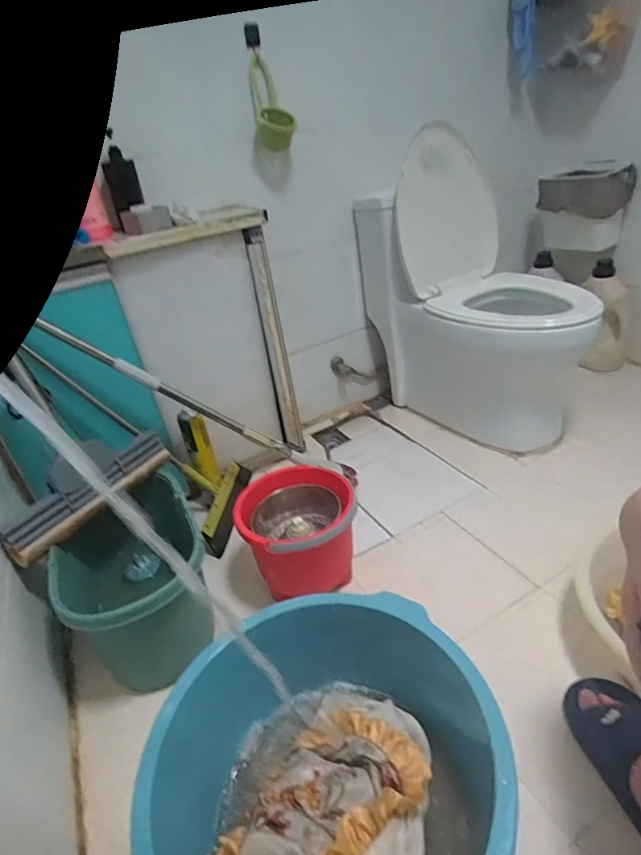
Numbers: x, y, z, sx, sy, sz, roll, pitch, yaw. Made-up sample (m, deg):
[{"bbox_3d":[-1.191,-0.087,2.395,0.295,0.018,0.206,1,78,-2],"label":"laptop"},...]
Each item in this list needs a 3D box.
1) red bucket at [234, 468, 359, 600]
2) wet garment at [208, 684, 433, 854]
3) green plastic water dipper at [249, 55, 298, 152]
[{"bbox_3d":[-0.046,0.233,1.018,0.231,0.224,0.224,-8,29,4],"label":"red bucket"},{"bbox_3d":[0.020,0.441,0.556,0.206,0.103,0.282,15,38,31],"label":"wet garment"},{"bbox_3d":[-0.110,-0.750,1.098,0.091,0.174,0.098,-9,29,3],"label":"green plastic water dipper"}]

